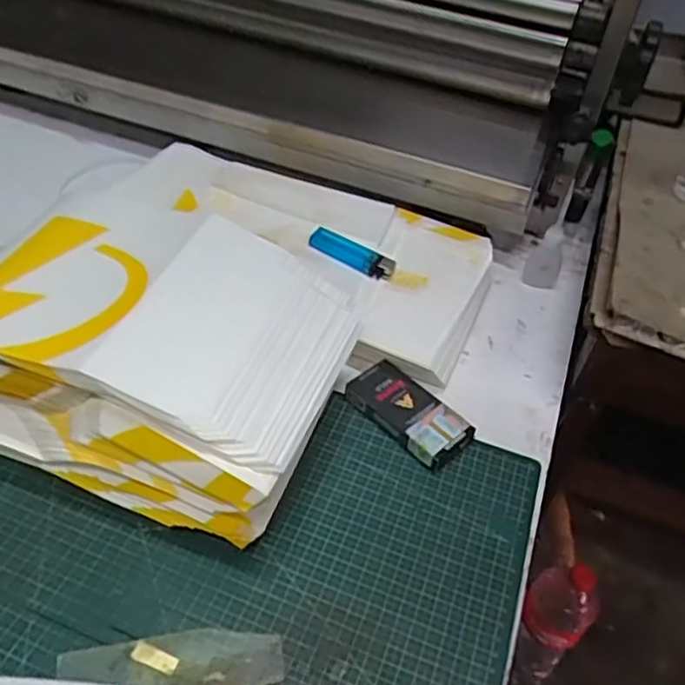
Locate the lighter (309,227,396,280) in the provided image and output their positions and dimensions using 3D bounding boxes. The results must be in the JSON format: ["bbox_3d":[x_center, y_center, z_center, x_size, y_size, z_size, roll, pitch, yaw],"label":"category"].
[{"bbox_3d":[0.009,-0.080,0.603,0.080,0.016,0.024,23,46,16],"label":"lighter"}]

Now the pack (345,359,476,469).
[{"bbox_3d":[0.050,0.053,0.517,0.047,0.019,0.099,-32,56,-32],"label":"pack"}]

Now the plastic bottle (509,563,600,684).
[{"bbox_3d":[0.278,0.388,0.914,0.080,0.313,0.074,22,46,15],"label":"plastic bottle"}]

